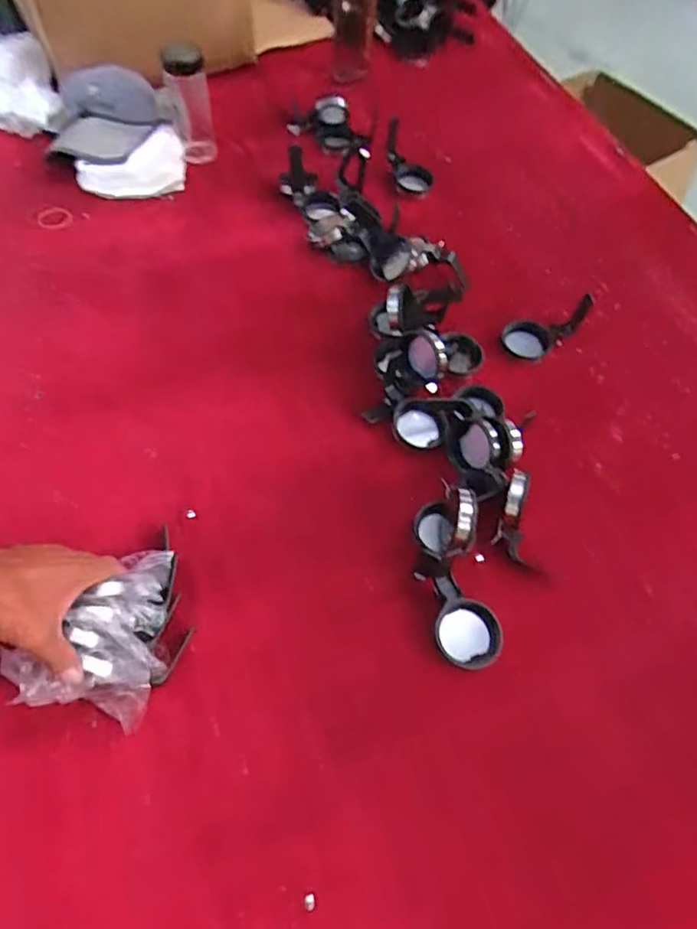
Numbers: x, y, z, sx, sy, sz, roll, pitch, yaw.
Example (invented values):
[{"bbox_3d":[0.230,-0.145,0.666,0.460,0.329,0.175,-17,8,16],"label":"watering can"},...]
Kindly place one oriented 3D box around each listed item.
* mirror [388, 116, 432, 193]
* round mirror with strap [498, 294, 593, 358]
[{"bbox_3d":[0.099,-0.548,1.009,0.067,0.037,0.156,-18,78,-15],"label":"mirror"},{"bbox_3d":[0.293,-0.199,0.825,0.133,0.036,0.063,-24,62,3],"label":"round mirror with strap"}]

